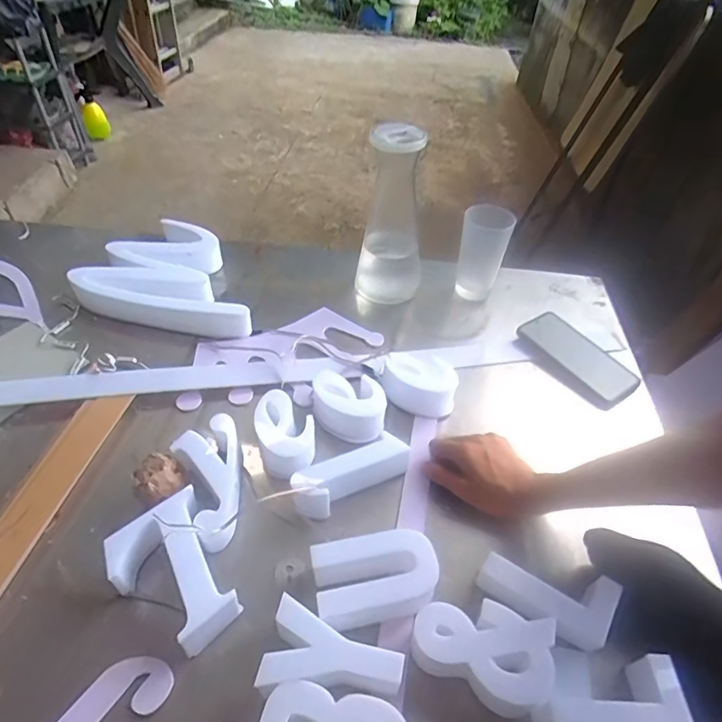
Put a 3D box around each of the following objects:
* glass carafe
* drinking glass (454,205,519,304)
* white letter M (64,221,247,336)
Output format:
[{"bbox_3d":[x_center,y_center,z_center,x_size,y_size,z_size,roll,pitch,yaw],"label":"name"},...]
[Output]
[{"bbox_3d":[0.046,-0.213,0.743,0.098,0.240,0.089,1,44,0],"label":"glass carafe"},{"bbox_3d":[0.188,-0.166,0.781,0.073,0.133,0.062,11,45,10],"label":"drinking glass"},{"bbox_3d":[-0.264,-0.137,0.775,0.259,0.043,0.207,10,45,8],"label":"white letter M"}]

